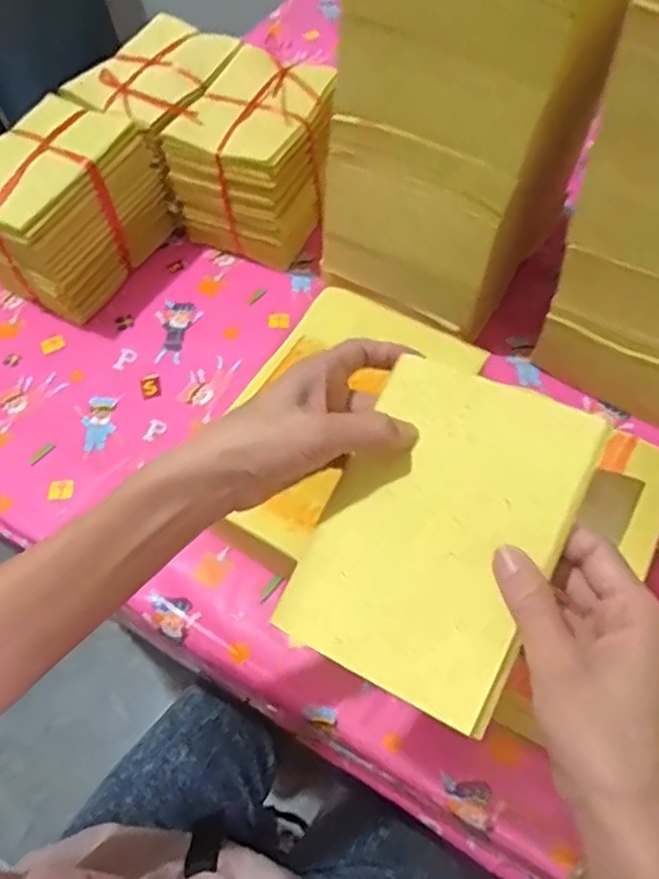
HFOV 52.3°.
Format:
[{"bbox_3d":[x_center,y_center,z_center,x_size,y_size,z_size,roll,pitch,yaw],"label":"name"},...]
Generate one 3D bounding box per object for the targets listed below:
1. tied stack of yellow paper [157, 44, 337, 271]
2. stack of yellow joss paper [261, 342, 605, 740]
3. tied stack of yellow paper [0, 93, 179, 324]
[{"bbox_3d":[-0.069,-0.293,0.697,0.133,0.129,0.170,15,60,13],"label":"tied stack of yellow paper"},{"bbox_3d":[0.053,0.044,0.334,0.113,0.007,0.159,24,79,24],"label":"stack of yellow joss paper"},{"bbox_3d":[-0.263,-0.231,0.669,0.118,0.135,0.168,27,64,19],"label":"tied stack of yellow paper"}]

